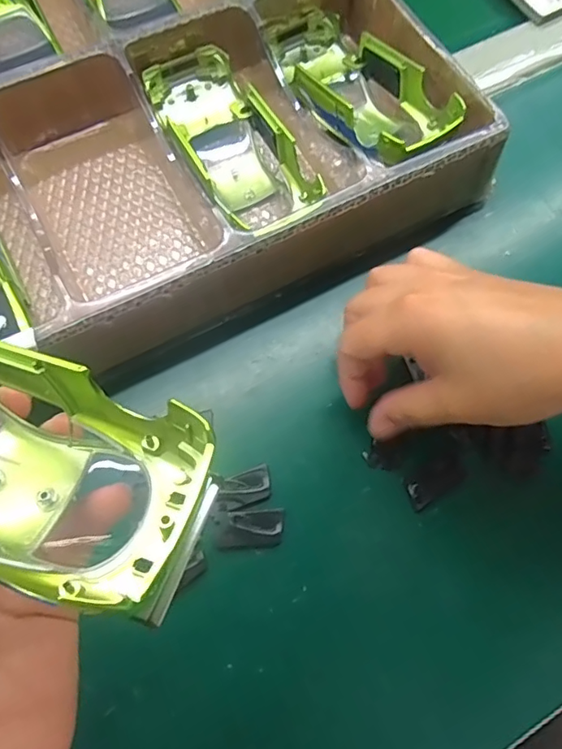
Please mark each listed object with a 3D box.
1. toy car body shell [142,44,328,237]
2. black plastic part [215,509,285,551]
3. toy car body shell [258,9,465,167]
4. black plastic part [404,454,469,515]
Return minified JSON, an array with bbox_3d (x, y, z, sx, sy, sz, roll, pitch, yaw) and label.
[{"bbox_3d":[-0.030,-0.134,0.303,0.059,0.032,0.119,-26,74,-11],"label":"toy car body shell"},{"bbox_3d":[-0.015,0.075,0.256,0.032,0.004,0.018,-4,71,-3],"label":"black plastic part"},{"bbox_3d":[0.043,-0.169,0.317,0.065,0.045,0.135,-30,74,-12],"label":"toy car body shell"},{"bbox_3d":[0.079,0.053,0.272,0.036,0.006,0.017,-31,74,-12],"label":"black plastic part"}]

